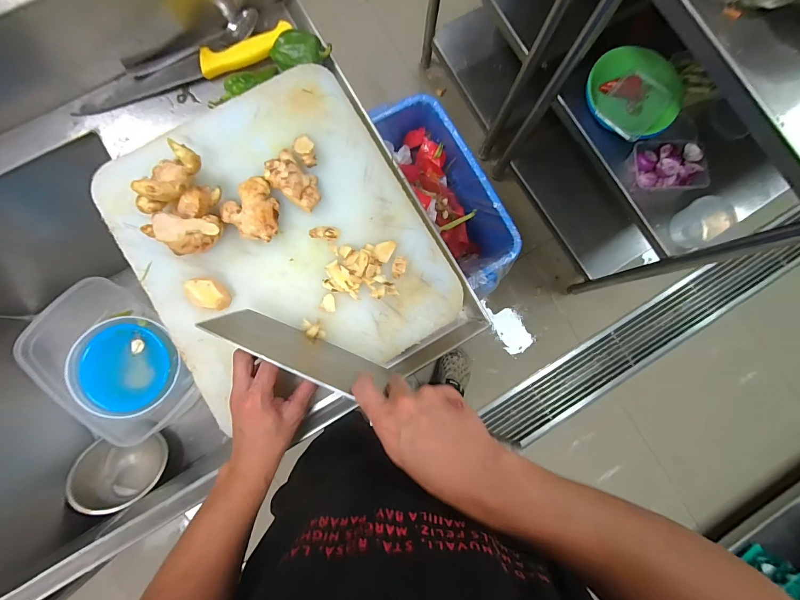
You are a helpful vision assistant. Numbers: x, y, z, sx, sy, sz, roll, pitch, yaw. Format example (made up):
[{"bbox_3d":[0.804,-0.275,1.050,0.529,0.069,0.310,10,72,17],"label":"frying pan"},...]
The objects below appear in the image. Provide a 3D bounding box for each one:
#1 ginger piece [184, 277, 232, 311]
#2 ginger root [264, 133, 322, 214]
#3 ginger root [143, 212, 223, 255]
[{"bbox_3d":[-0.232,-0.008,0.440,0.043,0.037,0.033,20,83,-1],"label":"ginger piece"},{"bbox_3d":[-0.122,-0.162,0.459,0.078,0.030,0.076,40,83,1],"label":"ginger root"},{"bbox_3d":[-0.249,-0.075,0.421,0.069,0.052,0.039,-15,85,-5],"label":"ginger root"}]

